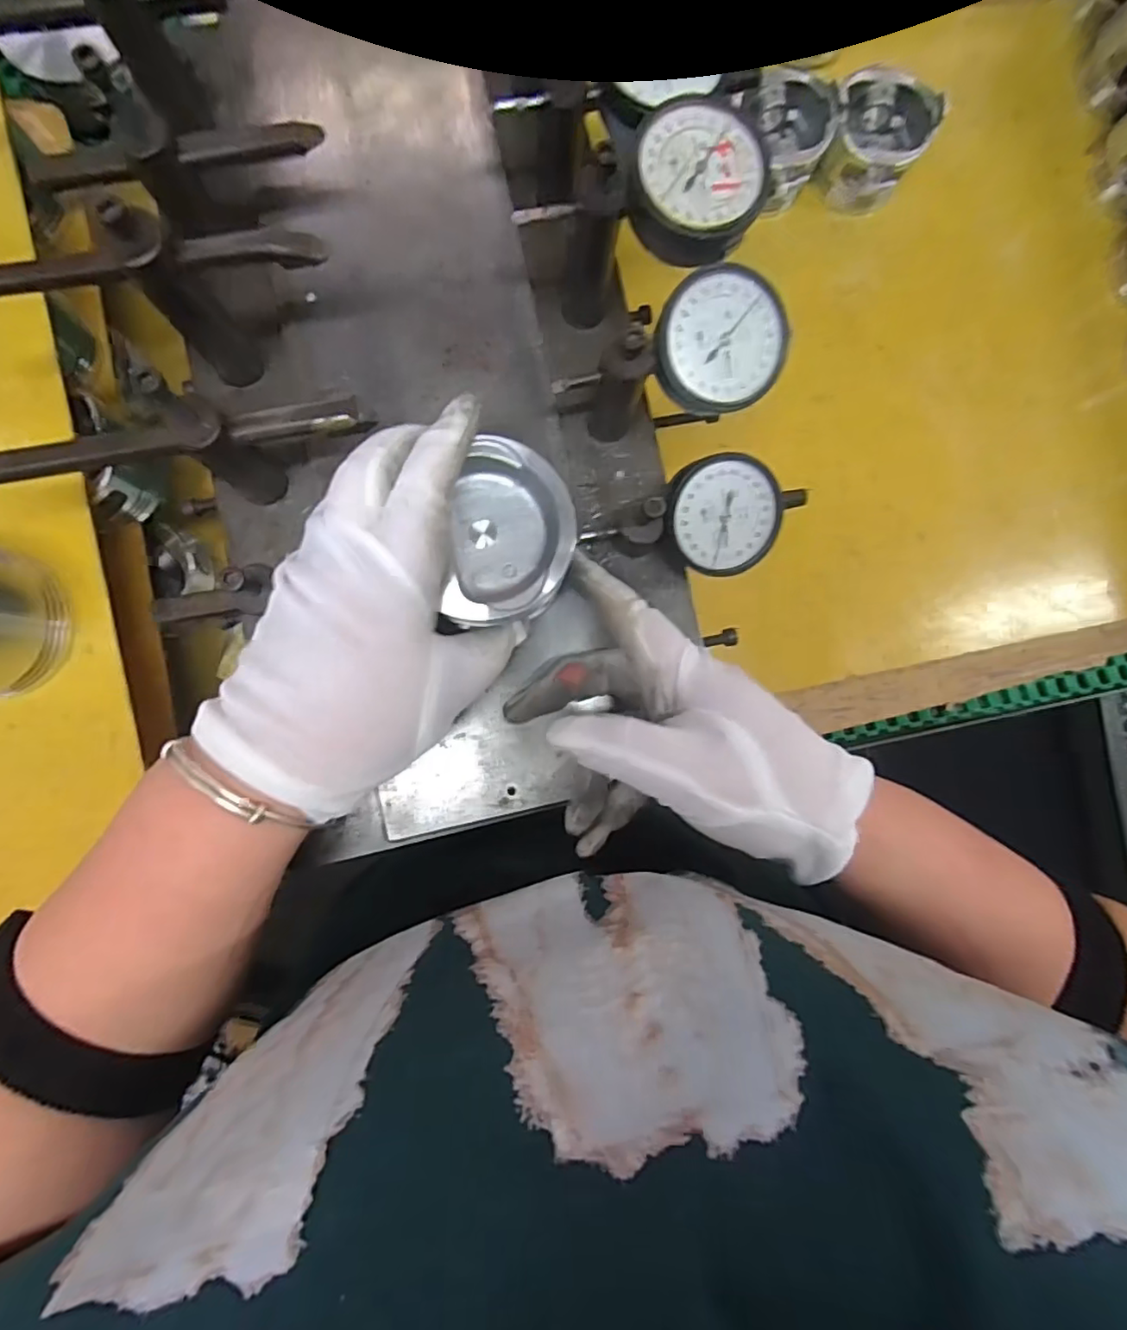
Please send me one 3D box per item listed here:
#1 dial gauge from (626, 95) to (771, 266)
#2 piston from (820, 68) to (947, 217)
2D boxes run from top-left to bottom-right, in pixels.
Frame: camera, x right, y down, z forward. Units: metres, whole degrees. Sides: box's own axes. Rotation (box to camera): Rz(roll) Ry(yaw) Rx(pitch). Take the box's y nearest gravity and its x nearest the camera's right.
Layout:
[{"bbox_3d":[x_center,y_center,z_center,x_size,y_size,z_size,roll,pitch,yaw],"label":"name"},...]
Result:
[{"bbox_3d":[0.050,-0.191,0.241,0.057,0.019,0.054,0,87,-5],"label":"dial gauge"},{"bbox_3d":[0.222,-0.381,0.437,0.071,0.049,0.070,26,85,-3],"label":"piston"}]

